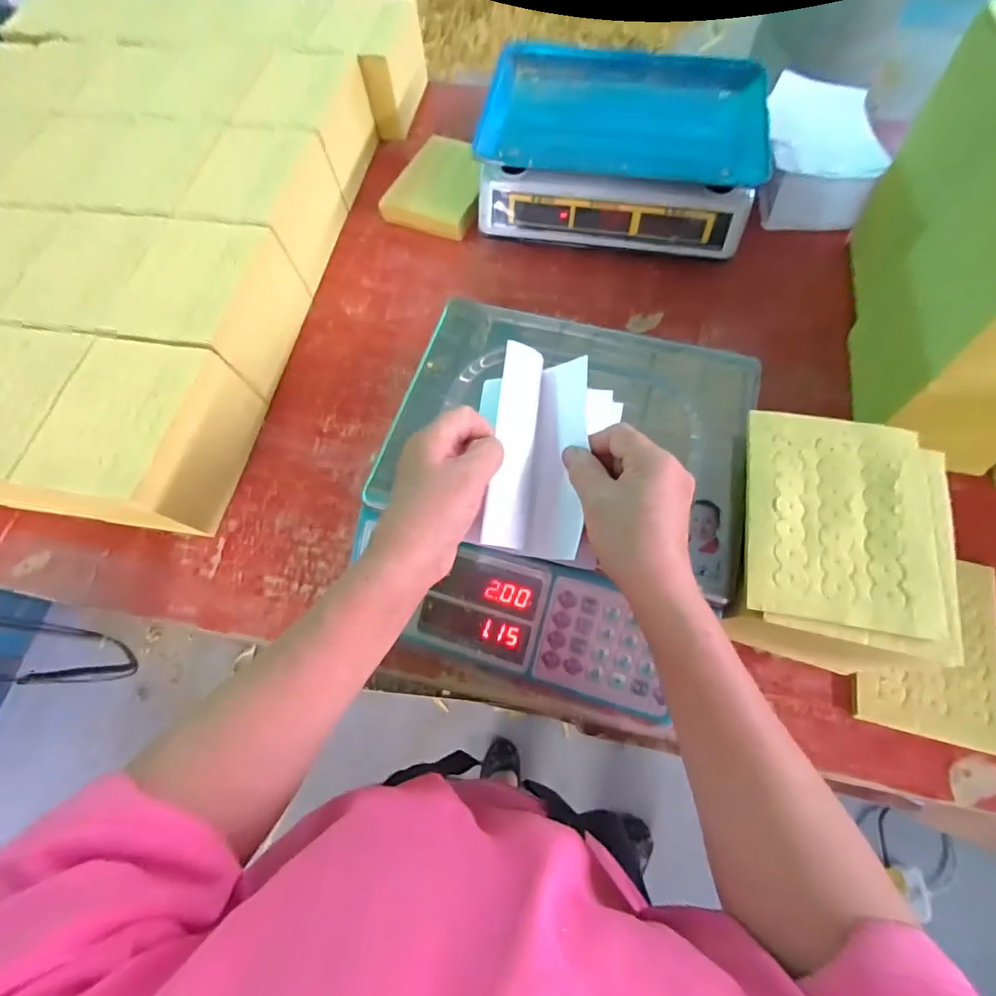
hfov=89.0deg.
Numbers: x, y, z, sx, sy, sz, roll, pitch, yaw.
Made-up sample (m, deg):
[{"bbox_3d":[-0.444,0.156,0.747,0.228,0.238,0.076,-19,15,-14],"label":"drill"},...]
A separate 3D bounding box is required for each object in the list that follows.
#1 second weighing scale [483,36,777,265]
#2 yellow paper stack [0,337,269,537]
[{"bbox_3d":[0.152,-0.440,0.638,0.328,0.087,0.244,9,67,6],"label":"second weighing scale"},{"bbox_3d":[-0.339,-0.049,0.498,0.121,0.109,0.174,8,67,6],"label":"yellow paper stack"}]

